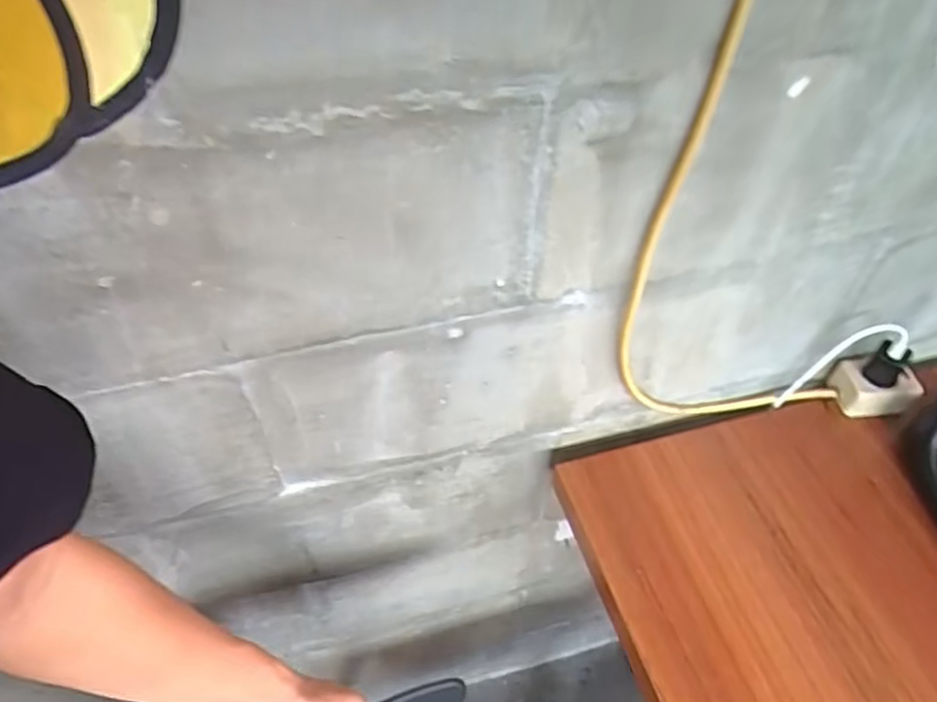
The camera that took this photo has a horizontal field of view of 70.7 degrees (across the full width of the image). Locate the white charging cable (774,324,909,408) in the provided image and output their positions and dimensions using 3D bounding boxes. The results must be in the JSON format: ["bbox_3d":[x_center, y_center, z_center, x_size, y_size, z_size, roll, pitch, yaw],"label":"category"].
[{"bbox_3d":[0.424,0.019,0.756,0.064,0.152,0.027,23,42,-25],"label":"white charging cable"}]

